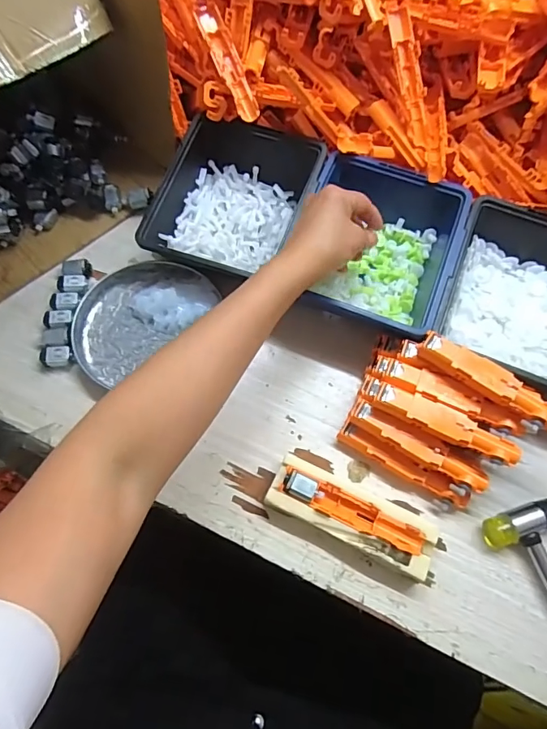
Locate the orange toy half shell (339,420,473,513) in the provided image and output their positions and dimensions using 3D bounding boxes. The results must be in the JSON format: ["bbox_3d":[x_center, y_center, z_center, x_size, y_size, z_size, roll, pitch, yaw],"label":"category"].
[{"bbox_3d":[0.111,0.086,0.396,0.117,0.031,0.020,33,70,11],"label":"orange toy half shell"}]

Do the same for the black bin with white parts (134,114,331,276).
[{"bbox_3d":[-0.039,-0.164,0.473,0.147,0.060,0.166,17,67,5],"label":"black bin with white parts"}]

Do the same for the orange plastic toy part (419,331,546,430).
[{"bbox_3d":[0.177,0.014,0.372,0.123,0.011,0.027,34,70,12],"label":"orange plastic toy part"}]

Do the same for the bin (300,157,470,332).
[{"bbox_3d":[0.099,-0.112,0.458,0.141,0.060,0.163,19,67,6],"label":"bin"}]

